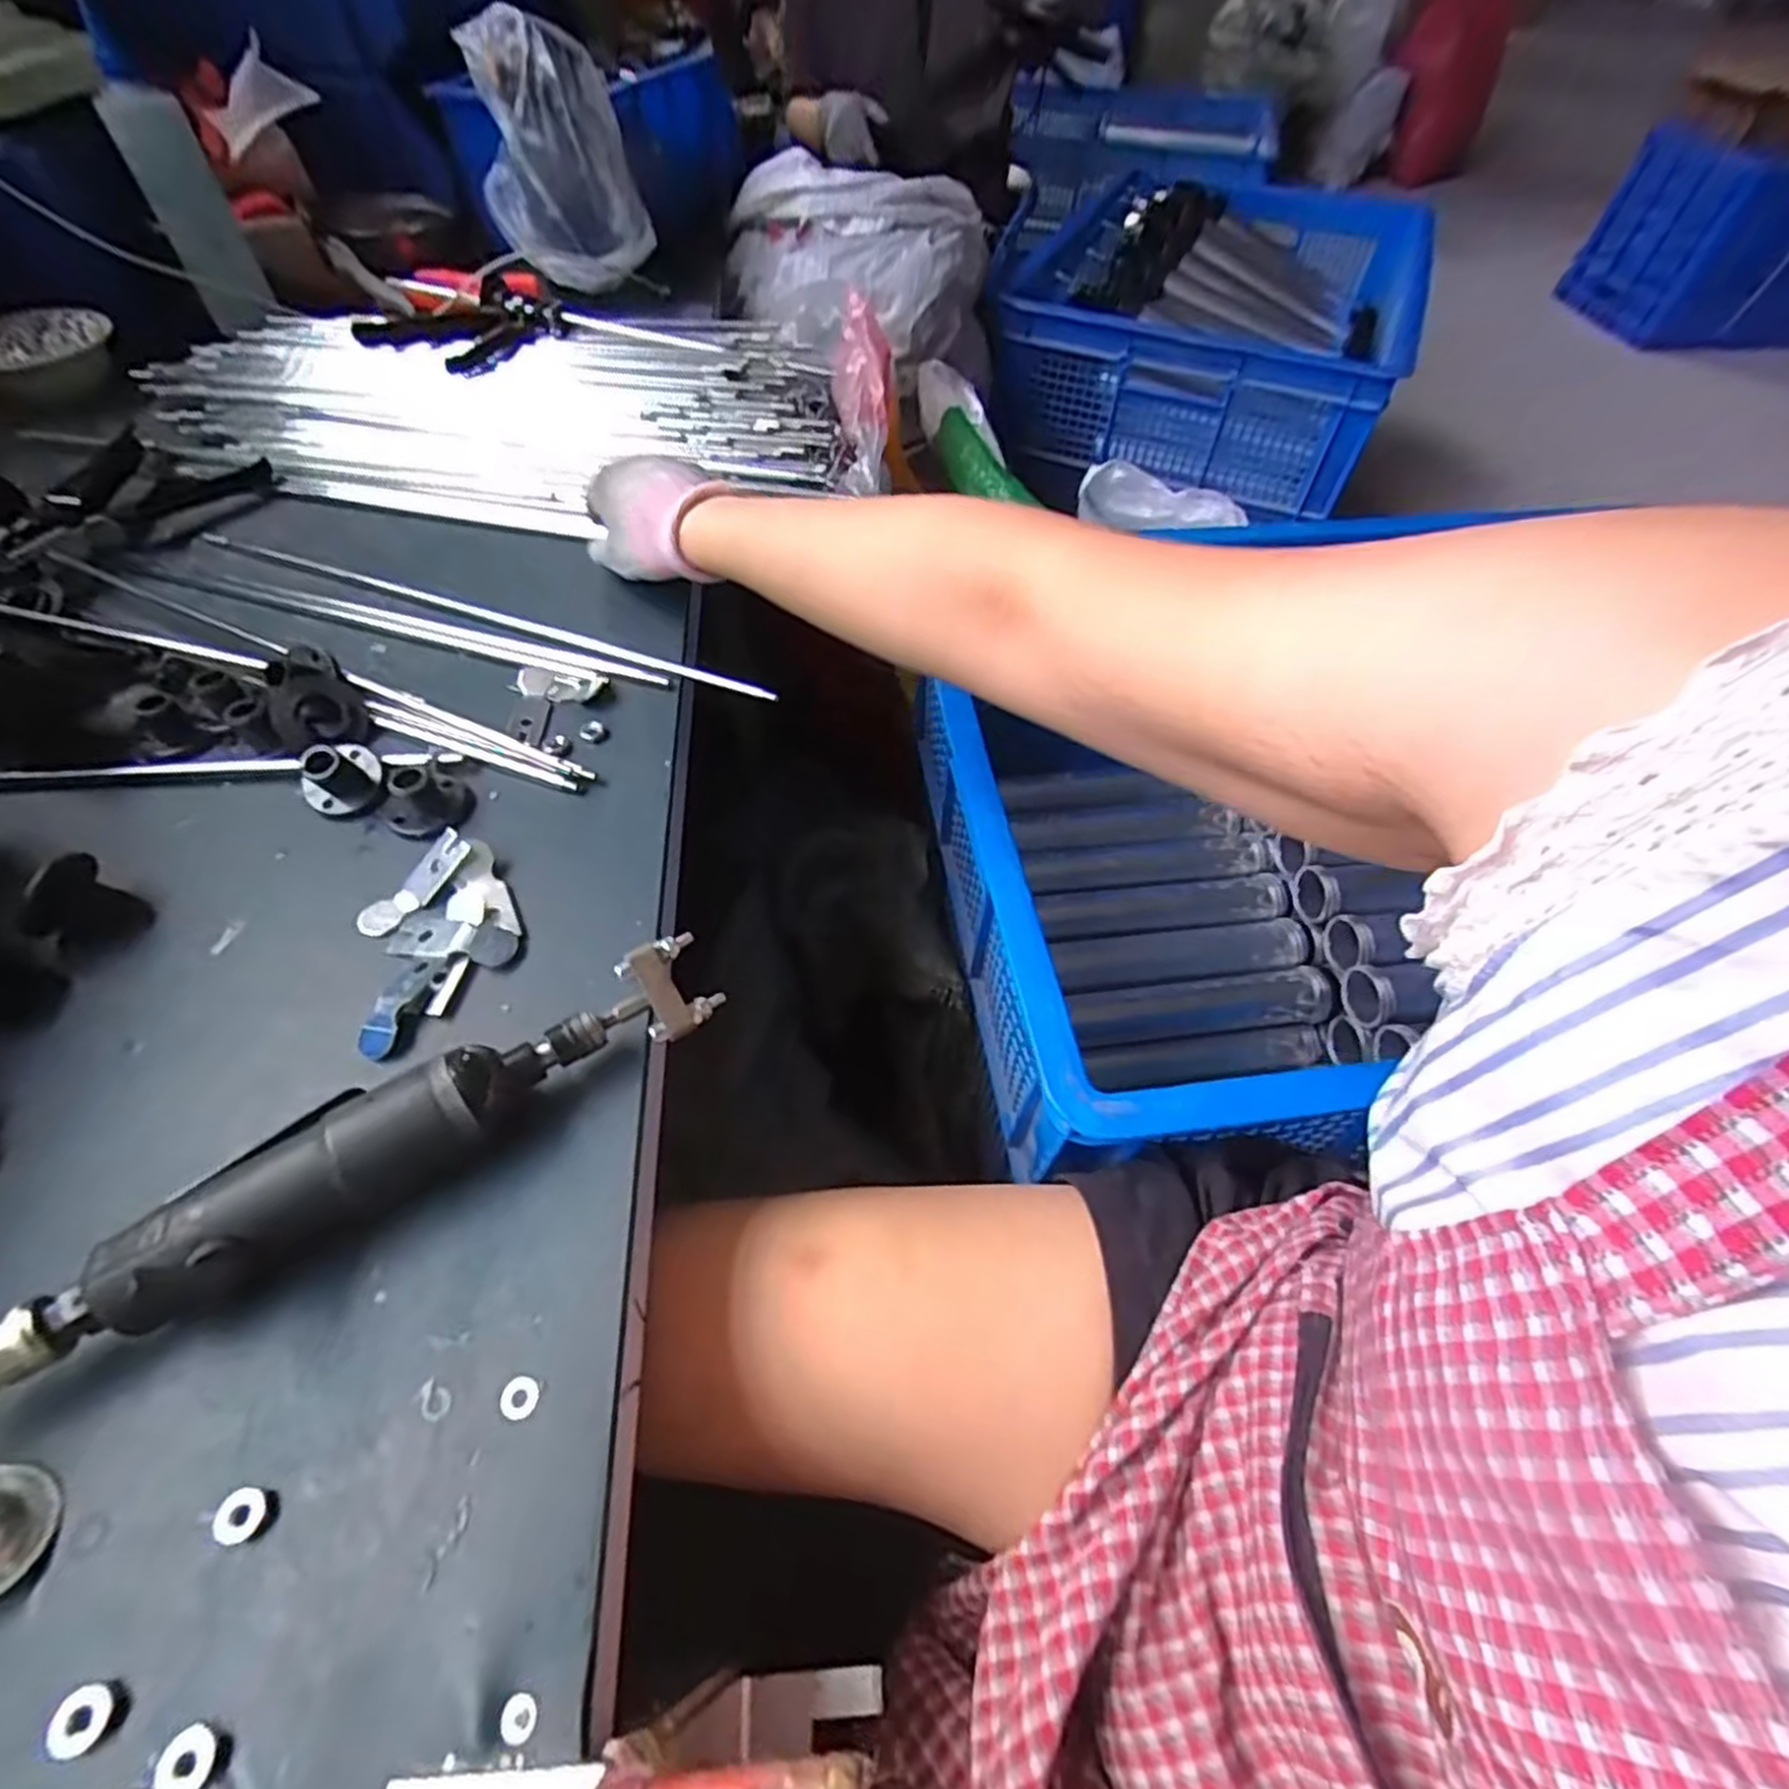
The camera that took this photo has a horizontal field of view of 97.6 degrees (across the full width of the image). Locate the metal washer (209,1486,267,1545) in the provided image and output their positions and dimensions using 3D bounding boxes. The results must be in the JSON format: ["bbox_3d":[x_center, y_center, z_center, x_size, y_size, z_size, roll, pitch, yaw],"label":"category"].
[{"bbox_3d":[-0.213,0.201,0.254,0.015,0.005,0.014,23,57,16],"label":"metal washer"}]

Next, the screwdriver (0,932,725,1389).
[{"bbox_3d":[-0.203,0.099,0.304,0.283,0.043,0.048,-30,60,-21],"label":"screwdriver"}]

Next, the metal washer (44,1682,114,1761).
[{"bbox_3d":[-0.236,0.239,0.226,0.014,0.005,0.015,0,54,0],"label":"metal washer"}]

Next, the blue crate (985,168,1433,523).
[{"bbox_3d":[0.550,-0.944,1.348,0.572,0.277,0.742,23,57,16],"label":"blue crate"}]

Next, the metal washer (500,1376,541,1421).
[{"bbox_3d":[-0.132,0.177,0.276,0.014,0.004,0.013,2,51,-2],"label":"metal washer"}]

